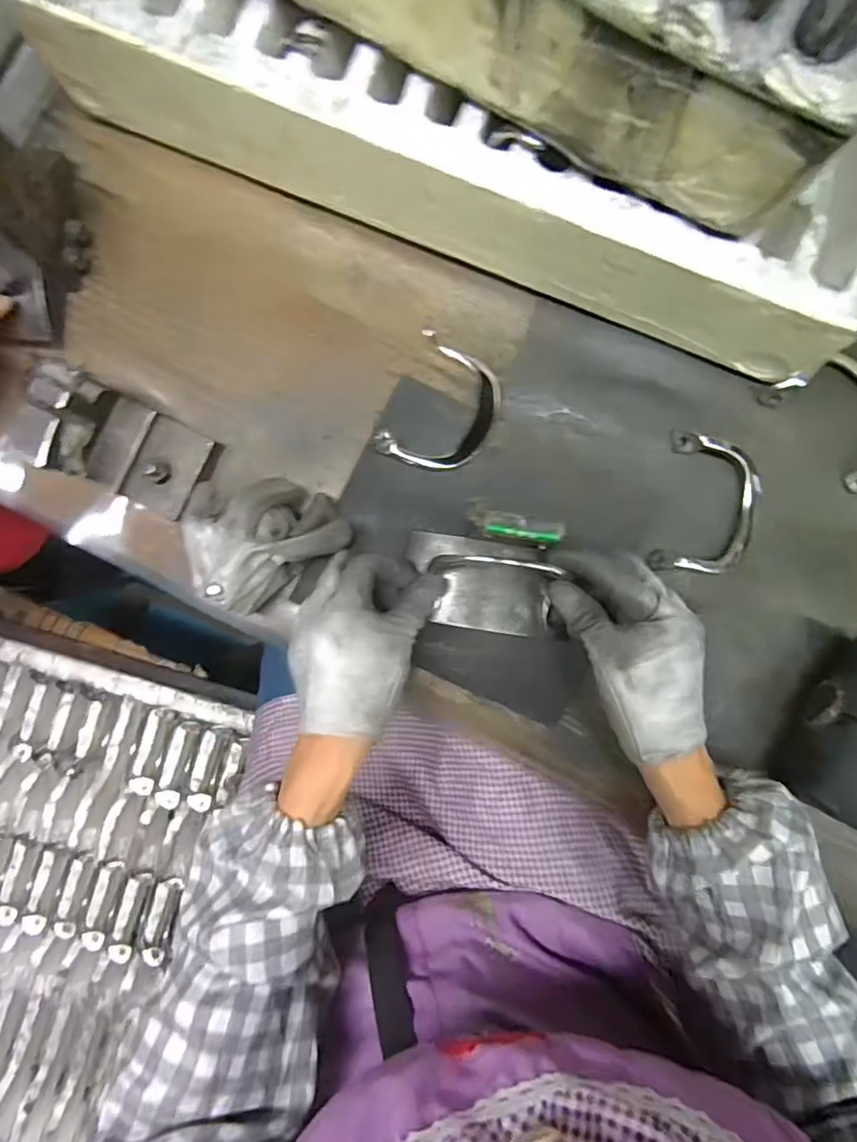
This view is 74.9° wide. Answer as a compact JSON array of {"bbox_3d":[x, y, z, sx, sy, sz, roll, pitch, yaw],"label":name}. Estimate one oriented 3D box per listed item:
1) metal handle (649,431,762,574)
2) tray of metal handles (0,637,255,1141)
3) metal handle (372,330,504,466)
[{"bbox_3d":[0.198,-0.045,0.388,0.067,0.016,0.095,10,89,1],"label":"metal handle"},{"bbox_3d":[-0.515,0.338,0.633,0.490,0.053,0.545,18,89,1],"label":"tray of metal handles"},{"bbox_3d":[0.012,-0.112,0.390,0.068,0.019,0.087,23,89,1],"label":"metal handle"}]

